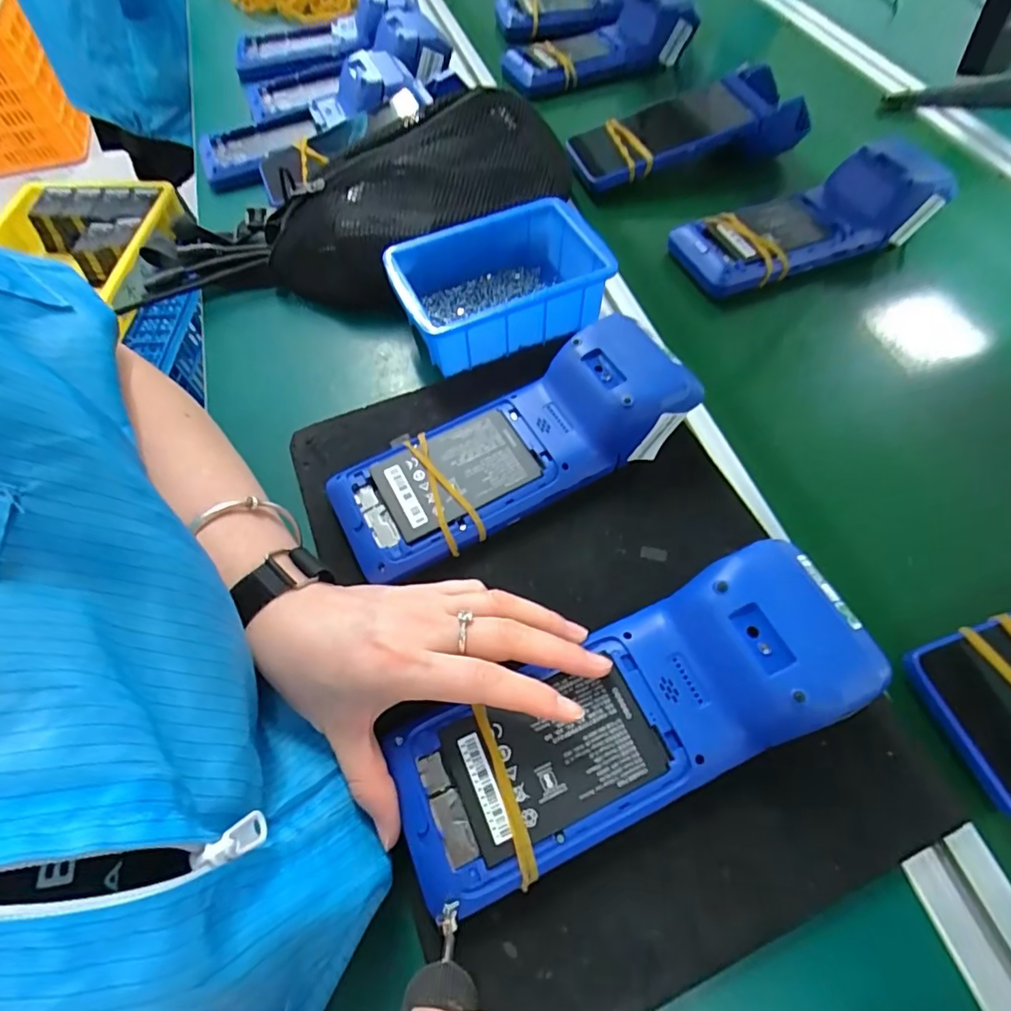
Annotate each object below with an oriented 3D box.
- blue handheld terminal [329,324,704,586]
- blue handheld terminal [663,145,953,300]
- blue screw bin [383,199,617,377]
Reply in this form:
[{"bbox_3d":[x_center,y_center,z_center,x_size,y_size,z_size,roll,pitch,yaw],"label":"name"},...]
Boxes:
[{"bbox_3d":[0.001,-0.040,0.320,0.220,0.052,0.085,-26,64,-12],"label":"blue handheld terminal"},{"bbox_3d":[0.254,-0.245,0.452,0.231,0.045,0.081,-20,63,-9],"label":"blue handheld terminal"},{"bbox_3d":[-0.003,-0.162,0.397,0.150,0.052,0.103,-19,63,-8],"label":"blue screw bin"}]

